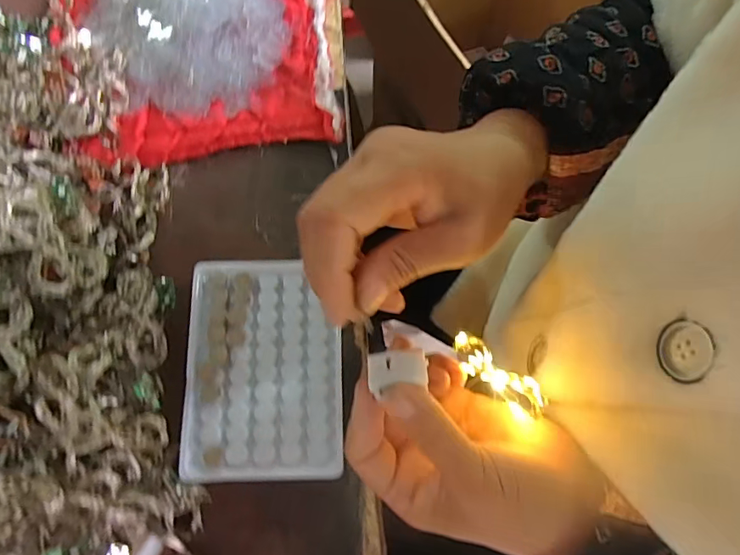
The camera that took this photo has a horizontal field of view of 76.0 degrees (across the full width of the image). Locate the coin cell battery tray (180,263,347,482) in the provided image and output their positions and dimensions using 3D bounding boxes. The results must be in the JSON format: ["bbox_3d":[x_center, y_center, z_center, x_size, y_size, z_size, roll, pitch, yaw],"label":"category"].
[{"bbox_3d":[-0.065,0.053,0.291,0.094,0.010,0.130,-1,75,-1],"label":"coin cell battery tray"}]

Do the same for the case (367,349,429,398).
[{"bbox_3d":[0.013,0.044,0.220,0.025,0.012,0.020,-15,40,1],"label":"case"}]

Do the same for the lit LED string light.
[{"bbox_3d":[0.064,0.050,0.244,0.054,0.012,0.020,38,77,23],"label":"lit LED string light"}]

